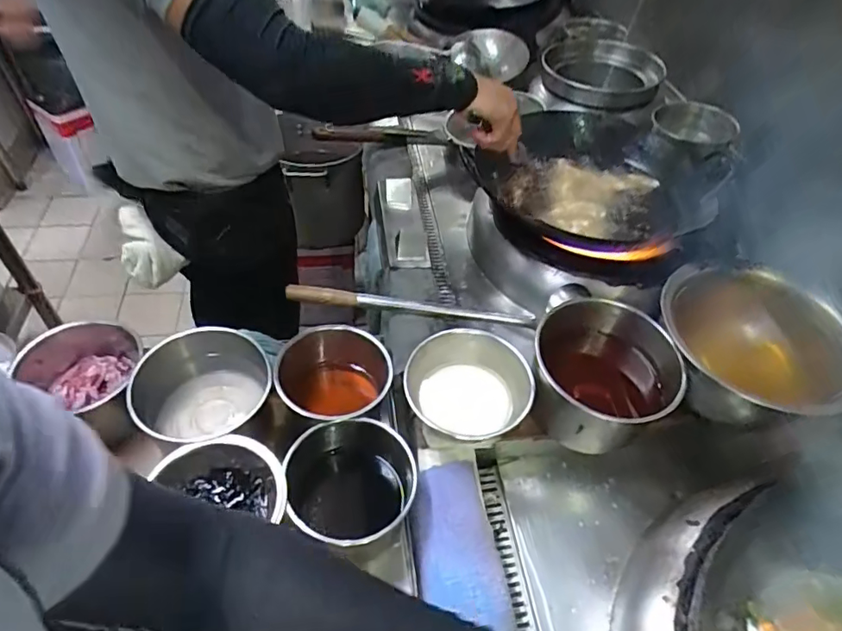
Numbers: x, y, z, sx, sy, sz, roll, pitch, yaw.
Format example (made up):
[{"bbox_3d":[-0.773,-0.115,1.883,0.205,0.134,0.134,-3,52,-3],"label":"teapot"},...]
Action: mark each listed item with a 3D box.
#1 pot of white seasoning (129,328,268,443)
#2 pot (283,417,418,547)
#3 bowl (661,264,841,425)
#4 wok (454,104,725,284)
[{"bbox_3d":[-0.286,0.113,0.721,0.154,0.123,0.174,29,52,20],"label":"pot of white seasoning"},{"bbox_3d":[-0.089,0.230,0.687,0.153,0.139,0.166,2,48,-3],"label":"pot"},{"bbox_3d":[0.463,0.051,0.764,0.248,0.121,0.231,2,48,-3],"label":"bowl"},{"bbox_3d":[0.356,-0.265,1.098,0.425,0.138,0.462,2,48,-3],"label":"wok"}]

